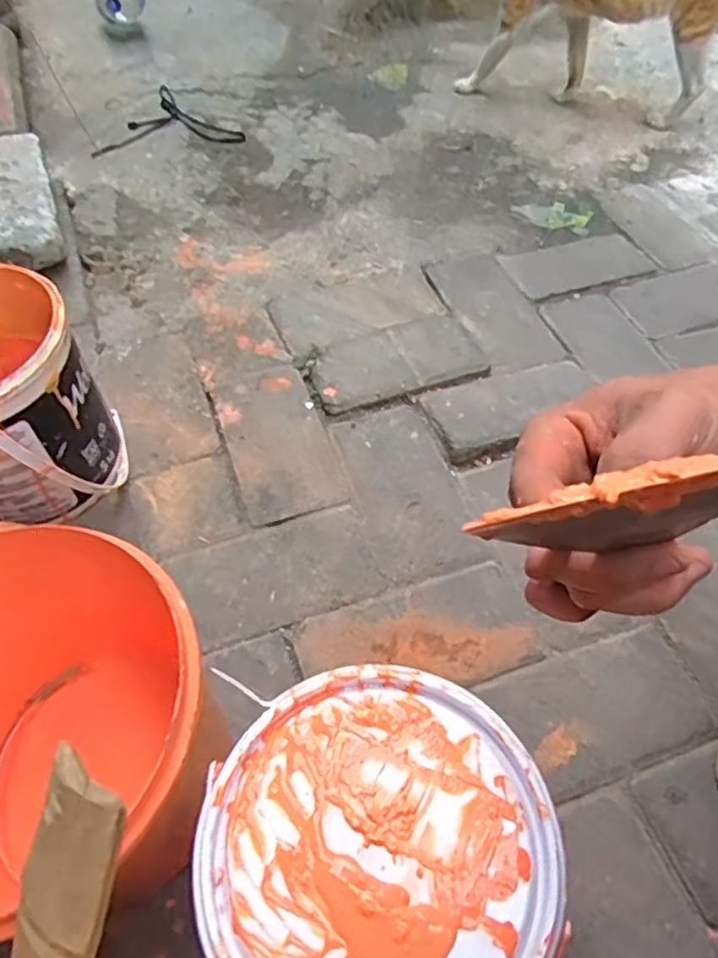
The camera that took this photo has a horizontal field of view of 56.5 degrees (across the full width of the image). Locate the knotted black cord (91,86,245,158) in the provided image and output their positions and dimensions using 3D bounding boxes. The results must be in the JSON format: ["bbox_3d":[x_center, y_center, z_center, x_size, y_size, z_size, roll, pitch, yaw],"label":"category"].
[{"bbox_3d":[-0.345,-0.636,1.195,0.249,0.034,0.175,-16,55,-5],"label":"knotted black cord"}]

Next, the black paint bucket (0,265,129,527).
[{"bbox_3d":[-0.331,-0.067,0.632,0.187,0.181,0.220,-35,62,-24],"label":"black paint bucket"}]

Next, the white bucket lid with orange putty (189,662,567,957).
[{"bbox_3d":[0.009,0.181,0.328,0.168,0.014,0.170,33,61,21],"label":"white bucket lid with orange putty"}]

